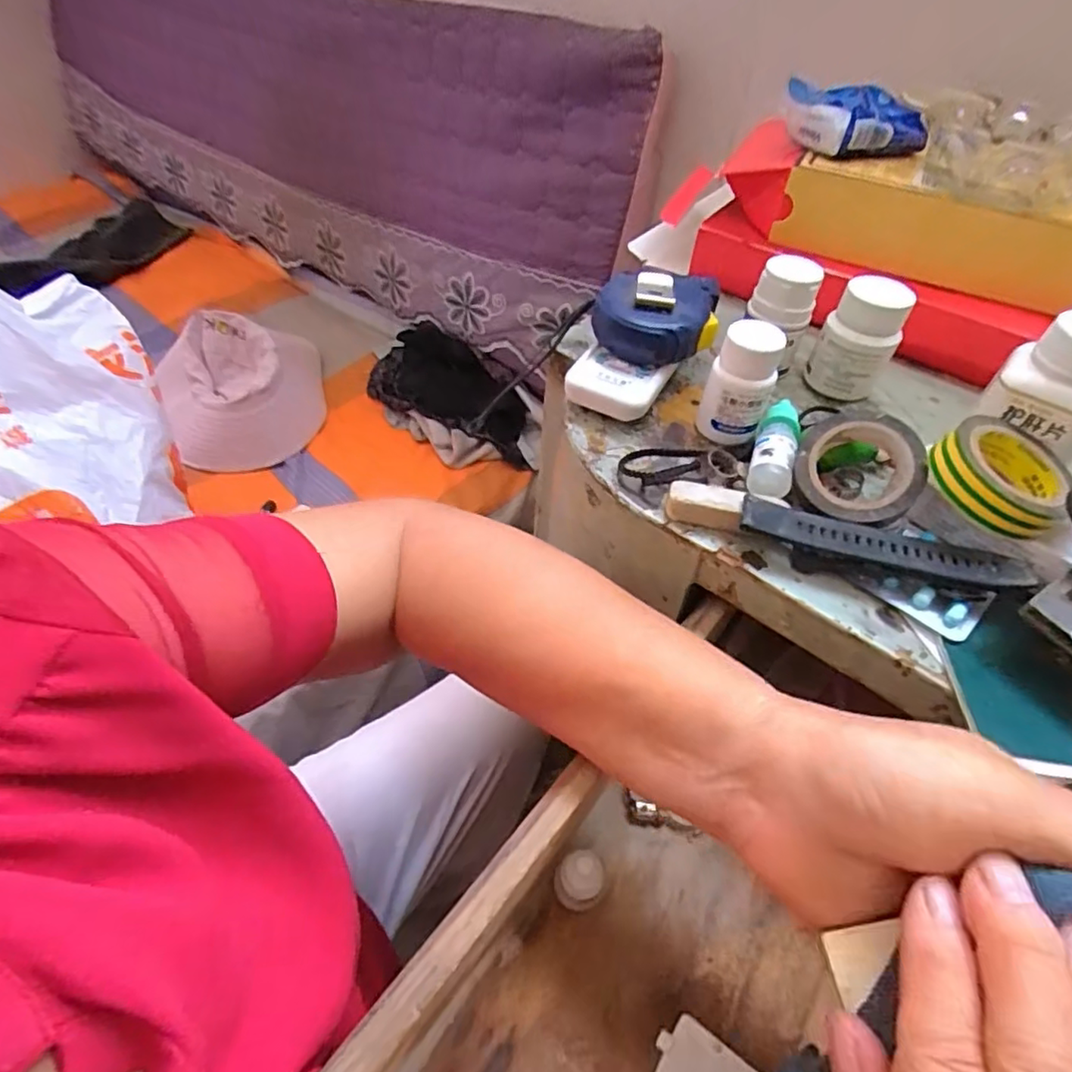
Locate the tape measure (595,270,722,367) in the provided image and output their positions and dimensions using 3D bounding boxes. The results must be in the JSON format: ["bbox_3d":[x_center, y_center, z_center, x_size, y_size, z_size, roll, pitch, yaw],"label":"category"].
[{"bbox_3d":[0.068,-0.126,0.353,0.070,0.035,0.061,7,50,3],"label":"tape measure"}]

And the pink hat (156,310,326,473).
[{"bbox_3d":[-0.413,-0.223,0.868,0.203,0.097,0.225,-18,53,-17],"label":"pink hat"}]

